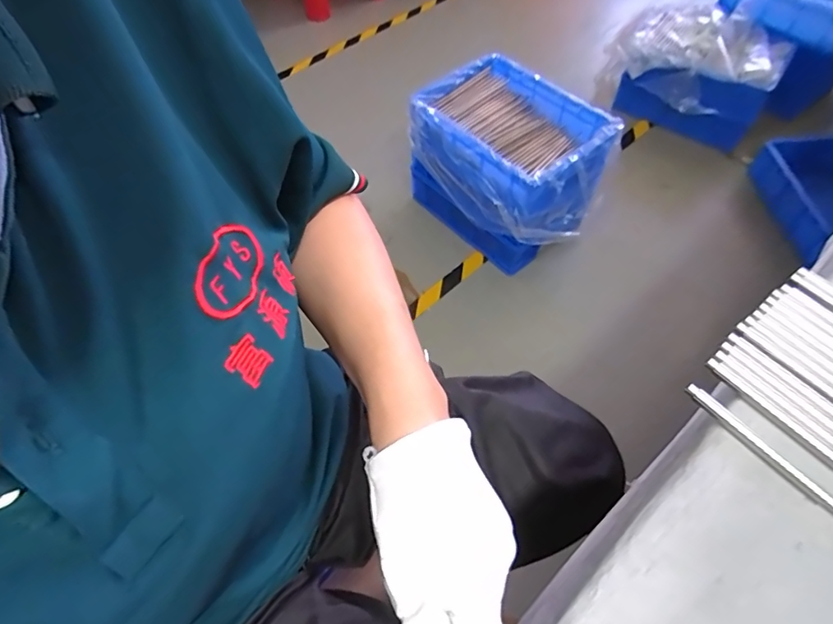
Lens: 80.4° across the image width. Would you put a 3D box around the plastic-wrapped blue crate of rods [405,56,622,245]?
[{"bbox_3d":[0.227,-0.394,1.209,0.445,0.194,0.326,37,64,24],"label":"plastic-wrapped blue crate of rods"}]

